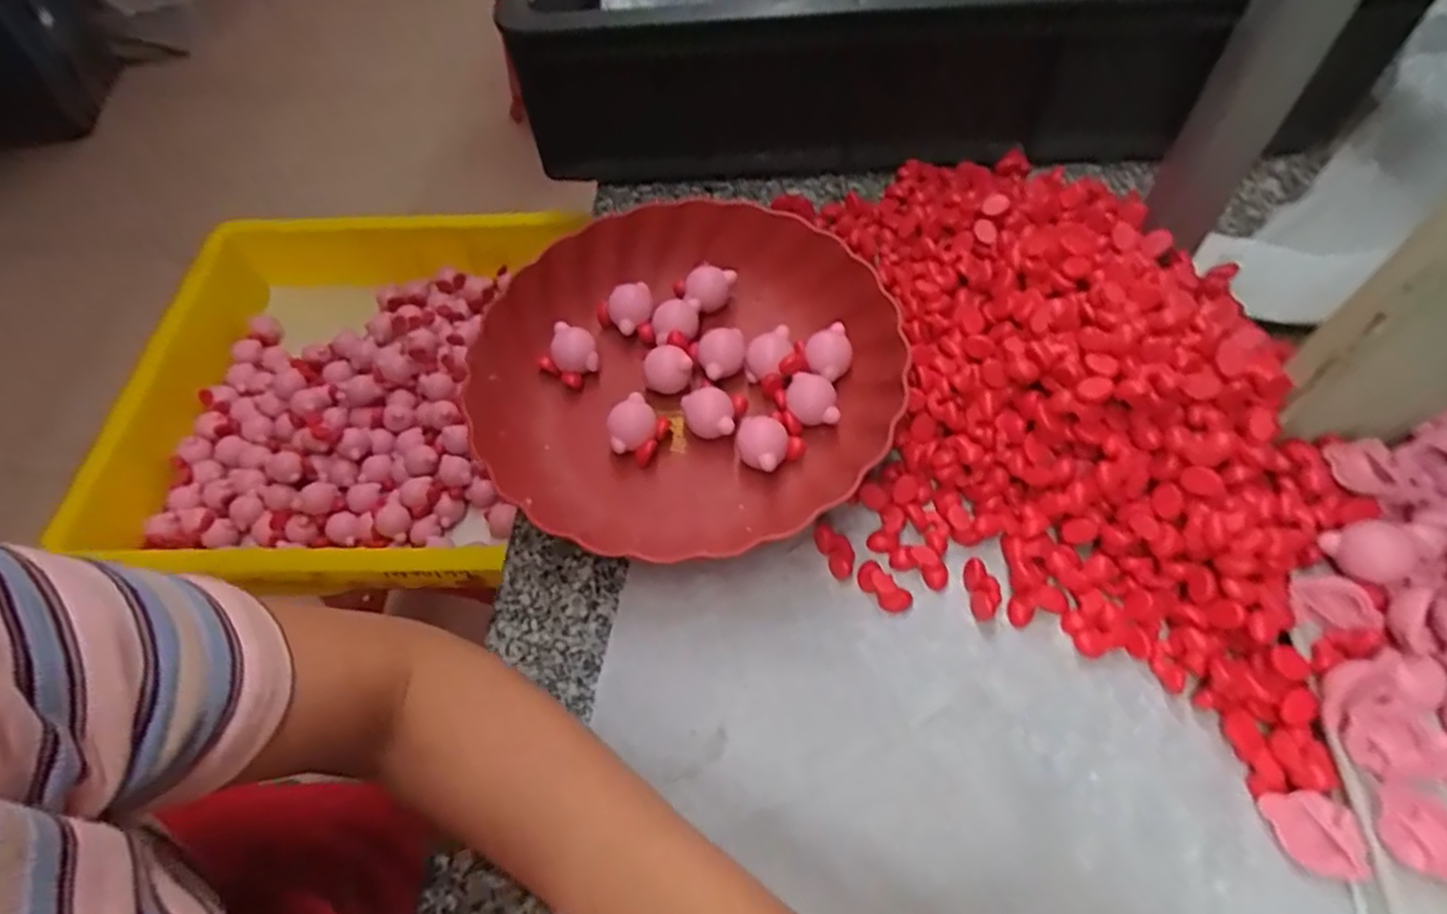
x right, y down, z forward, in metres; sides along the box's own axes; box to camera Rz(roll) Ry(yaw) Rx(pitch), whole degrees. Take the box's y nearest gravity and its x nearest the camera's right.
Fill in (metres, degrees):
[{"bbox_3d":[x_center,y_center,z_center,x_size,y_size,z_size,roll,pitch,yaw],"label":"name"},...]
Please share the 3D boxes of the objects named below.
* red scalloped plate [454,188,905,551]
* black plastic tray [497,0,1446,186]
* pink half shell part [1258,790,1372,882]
[{"bbox_3d":[-0.020,-0.056,0.434,0.234,0.051,0.230,-1,57,2],"label":"red scalloped plate"},{"bbox_3d":[0.157,-0.417,0.599,0.596,0.108,0.428,-2,57,1],"label":"black plastic tray"},{"bbox_3d":[0.247,0.158,0.305,0.029,0.005,0.032,-22,65,25],"label":"pink half shell part"}]

